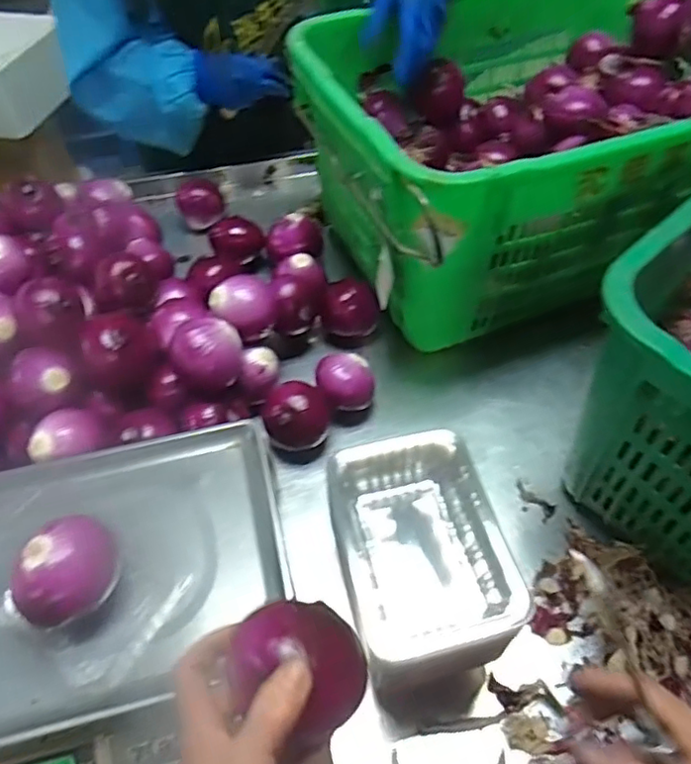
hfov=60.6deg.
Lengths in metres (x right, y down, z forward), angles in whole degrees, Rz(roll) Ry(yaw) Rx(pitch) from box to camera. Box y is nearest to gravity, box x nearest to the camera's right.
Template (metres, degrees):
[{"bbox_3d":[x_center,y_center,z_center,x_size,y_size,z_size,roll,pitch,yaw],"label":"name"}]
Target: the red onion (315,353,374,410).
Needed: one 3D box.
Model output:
[{"bbox_3d":[0.000,0.008,0.749,0.076,0.076,0.066,-13,52,-9],"label":"red onion"}]

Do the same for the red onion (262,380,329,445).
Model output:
[{"bbox_3d":[-0.062,0.041,0.721,0.073,0.068,0.073,-1,51,1],"label":"red onion"}]

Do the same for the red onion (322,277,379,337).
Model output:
[{"bbox_3d":[0.008,-0.101,0.826,0.078,0.066,0.058,9,52,9],"label":"red onion"}]

